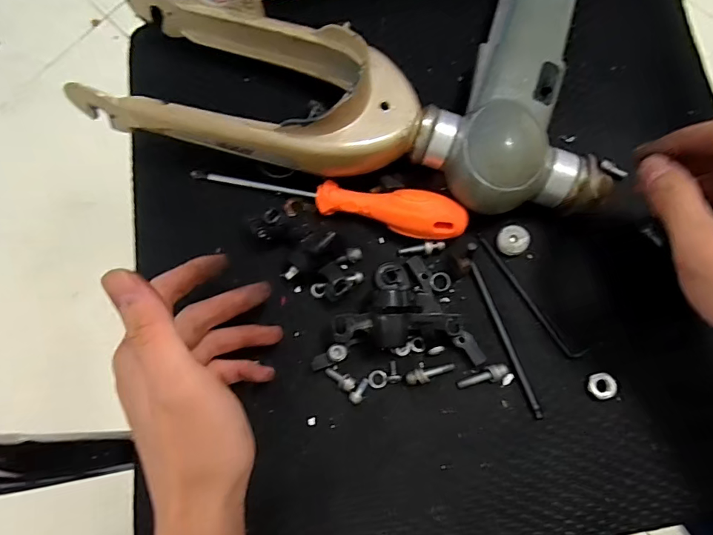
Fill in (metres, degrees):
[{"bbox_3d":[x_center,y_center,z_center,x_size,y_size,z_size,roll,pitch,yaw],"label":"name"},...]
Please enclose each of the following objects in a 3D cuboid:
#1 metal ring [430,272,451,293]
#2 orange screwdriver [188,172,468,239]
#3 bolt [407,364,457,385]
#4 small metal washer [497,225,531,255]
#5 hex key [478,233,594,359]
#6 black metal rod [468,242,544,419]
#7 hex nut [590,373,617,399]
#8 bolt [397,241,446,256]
[{"bbox_3d":[0.060,0.010,0.323,0.016,0.004,0.014,-15,80,-1],"label":"metal ring"},{"bbox_3d":[-0.022,-0.051,0.328,0.207,0.030,0.031,11,81,5],"label":"orange screwdriver"},{"bbox_3d":[0.050,0.072,0.303,0.034,0.006,0.010,-11,80,-1],"label":"bolt"},{"bbox_3d":[0.113,-0.020,0.323,0.022,0.005,0.021,-16,80,-2],"label":"small metal washer"},{"bbox_3d":[0.120,0.019,0.315,0.015,0.011,0.106,-38,81,-5],"label":"hex key"},{"bbox_3d":[0.100,0.041,0.310,0.008,0.004,0.124,-22,75,19],"label":"black metal rod"},{"bbox_3d":[0.164,0.079,0.298,0.016,0.005,0.016,-15,80,-1],"label":"hex nut"},{"bbox_3d":[0.047,-0.013,0.325,0.034,0.007,0.009,-12,80,-1],"label":"bolt"}]

